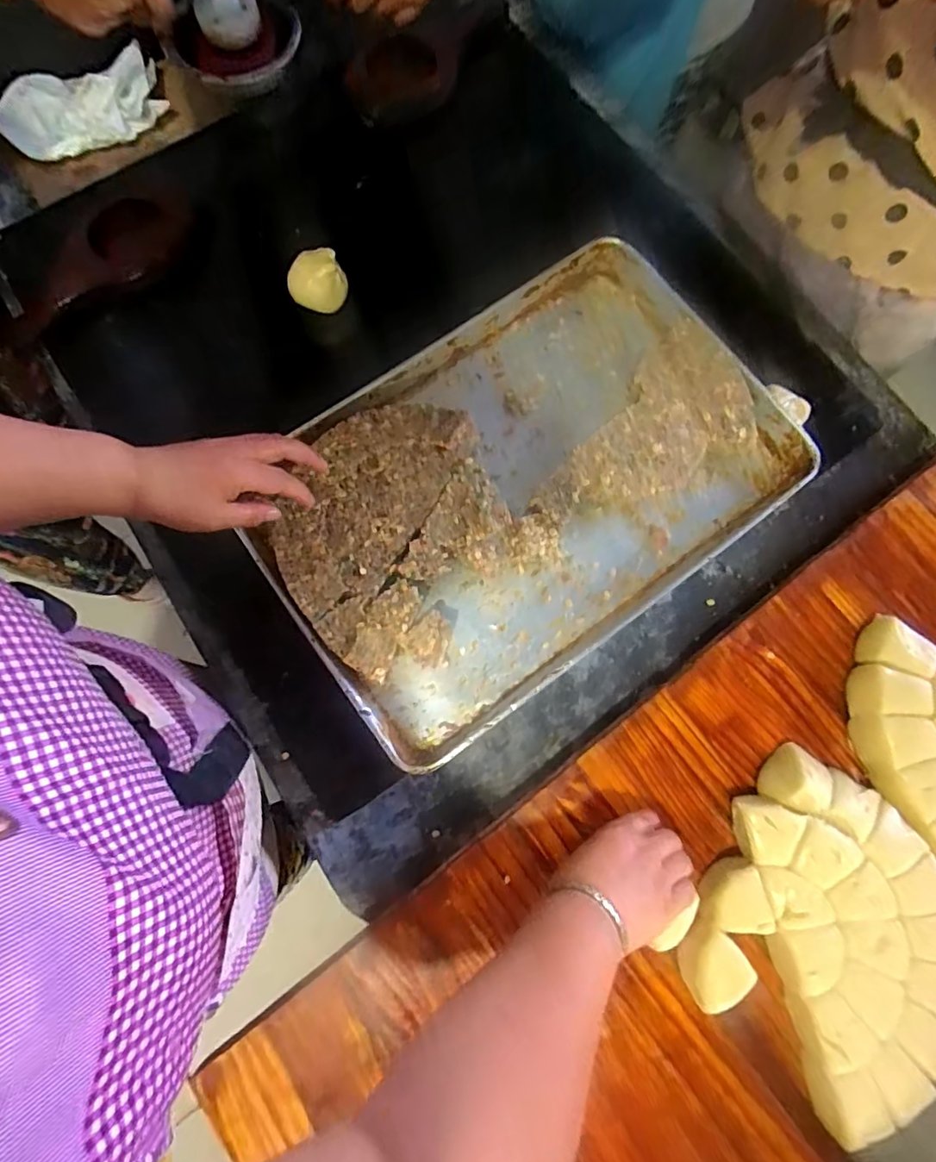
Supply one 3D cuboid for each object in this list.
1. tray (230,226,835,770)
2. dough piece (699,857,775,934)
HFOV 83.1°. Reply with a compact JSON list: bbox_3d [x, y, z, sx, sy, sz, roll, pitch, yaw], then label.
[{"bbox_3d":[0.068,-0.124,0.629,0.612,0.064,0.400,-35,82,-14],"label":"tray"},{"bbox_3d":[0.247,0.300,0.499,0.059,0.035,0.055,-11,77,-9],"label":"dough piece"}]

